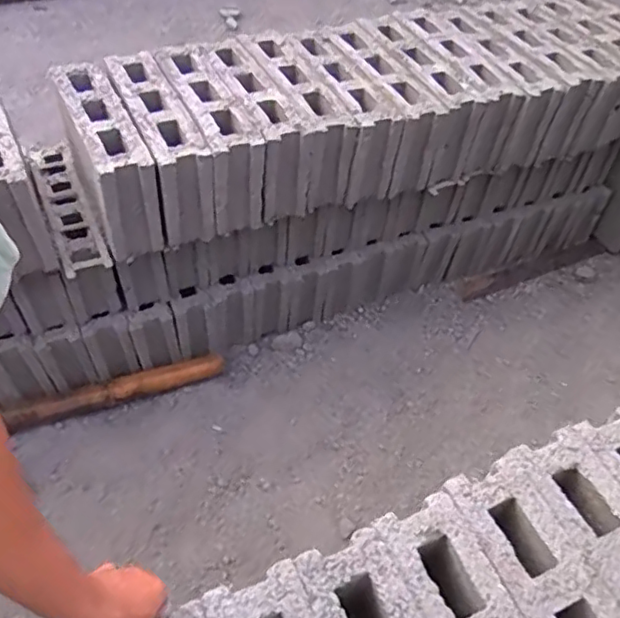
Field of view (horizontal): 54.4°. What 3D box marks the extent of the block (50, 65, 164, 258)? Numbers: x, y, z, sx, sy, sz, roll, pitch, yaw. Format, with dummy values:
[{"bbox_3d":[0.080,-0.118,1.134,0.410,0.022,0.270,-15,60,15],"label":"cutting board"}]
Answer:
[{"bbox_3d":[-0.399,-0.292,1.195,0.108,0.218,0.391,-19,52,-20],"label":"block"}]

